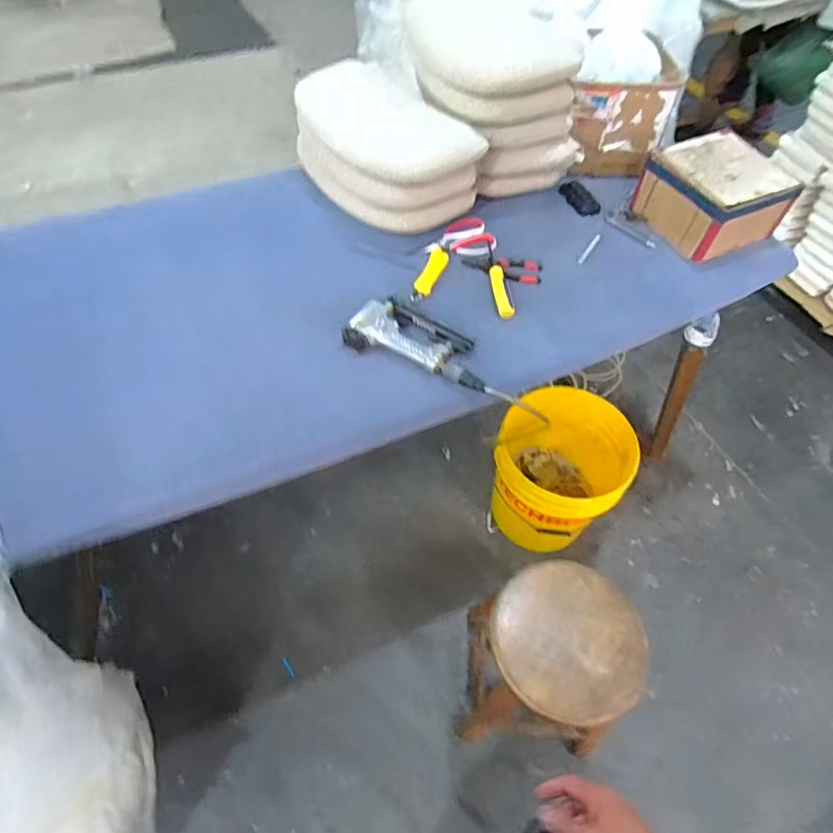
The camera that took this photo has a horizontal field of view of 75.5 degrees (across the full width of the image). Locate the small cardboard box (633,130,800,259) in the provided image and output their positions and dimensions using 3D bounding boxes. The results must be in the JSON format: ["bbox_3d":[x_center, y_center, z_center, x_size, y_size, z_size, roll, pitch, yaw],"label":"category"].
[{"bbox_3d":[0.616,-0.456,1.117,0.240,0.130,0.235,-22,59,-16],"label":"small cardboard box"}]

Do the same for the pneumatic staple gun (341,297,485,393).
[{"bbox_3d":[0.011,-0.134,0.931,0.242,0.045,0.125,19,57,11],"label":"pneumatic staple gun"}]

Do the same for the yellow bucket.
[{"bbox_3d":[0.373,0.151,1.441,0.312,0.371,0.330,1,55,-1],"label":"yellow bucket"}]

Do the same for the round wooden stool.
[{"bbox_3d":[0.267,0.518,1.137,0.279,0.468,0.266,0,55,-1],"label":"round wooden stool"}]

